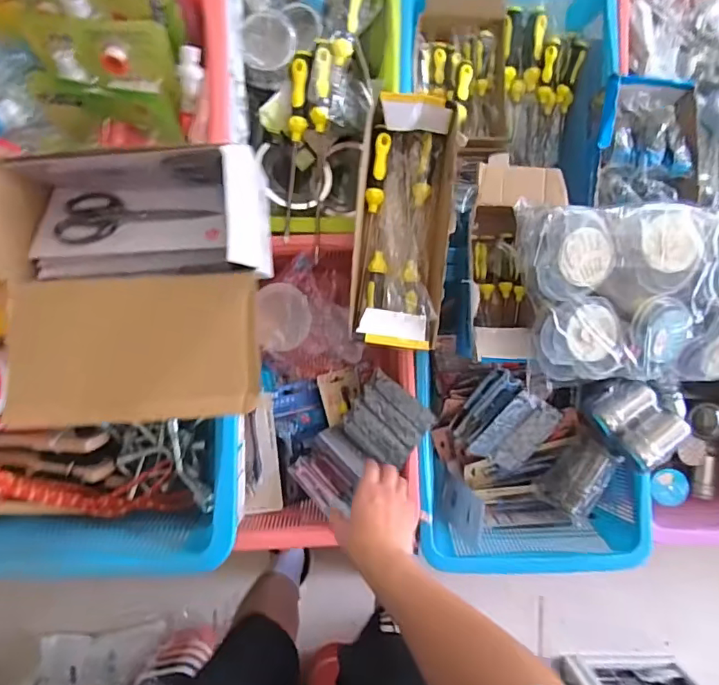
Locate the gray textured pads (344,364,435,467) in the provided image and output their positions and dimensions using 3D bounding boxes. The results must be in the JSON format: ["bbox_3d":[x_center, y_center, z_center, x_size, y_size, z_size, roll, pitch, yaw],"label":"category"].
[{"bbox_3d":[0.037,0.117,0.727,0.111,0.009,0.113,38,108,24],"label":"gray textured pads"}]

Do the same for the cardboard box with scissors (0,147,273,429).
[{"bbox_3d":[-0.195,-0.051,0.427,0.215,0.125,0.223,-1,89,-1],"label":"cardboard box with scissors"}]

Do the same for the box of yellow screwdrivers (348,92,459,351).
[{"bbox_3d":[0.059,-0.154,0.670,0.124,0.066,0.315,5,89,-1],"label":"box of yellow screwdrivers"}]

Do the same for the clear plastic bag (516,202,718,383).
[{"bbox_3d":[0.333,-0.053,0.584,0.295,0.078,0.194,2,89,-1],"label":"clear plastic bag"}]

